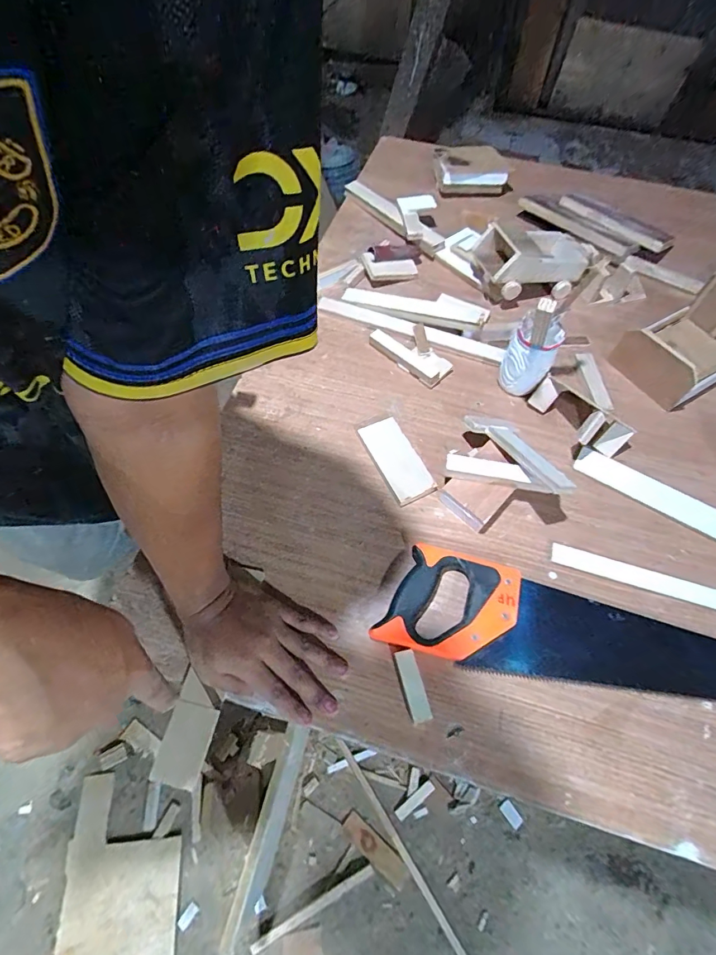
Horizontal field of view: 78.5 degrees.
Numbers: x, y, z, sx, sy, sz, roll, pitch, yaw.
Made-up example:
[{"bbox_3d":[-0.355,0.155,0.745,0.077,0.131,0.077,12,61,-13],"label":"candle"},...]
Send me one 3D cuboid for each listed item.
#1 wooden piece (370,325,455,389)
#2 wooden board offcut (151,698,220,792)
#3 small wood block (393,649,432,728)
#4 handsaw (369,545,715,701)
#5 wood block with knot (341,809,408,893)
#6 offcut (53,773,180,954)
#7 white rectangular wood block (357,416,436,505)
[{"bbox_3d":[0.090,-0.197,0.678,0.078,0.020,0.129,-37,67,-22],"label":"wooden piece"},{"bbox_3d":[-0.164,0.253,0.416,0.043,0.005,0.068,12,67,6],"label":"wooden board offcut"},{"bbox_3d":[0.054,0.209,0.440,0.021,0.012,0.066,-12,60,-10],"label":"small wood block"},{"bbox_3d":[0.283,0.187,0.464,0.510,0.023,0.111,15,59,6],"label":"handsaw"},{"bbox_3d":[0.037,0.819,0.965,0.164,0.007,0.052,36,63,18],"label":"wood block with knot"},{"bbox_3d":[-0.500,0.889,0.910,0.232,0.017,0.459,-6,59,-7],"label":"offcut"},{"bbox_3d":[0.050,-0.024,0.582,0.055,0.012,0.125,-21,62,-15],"label":"white rectangular wood block"}]

